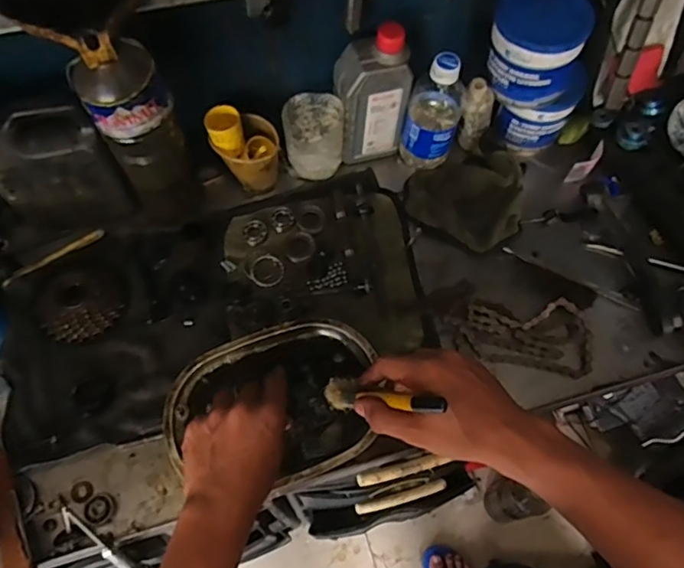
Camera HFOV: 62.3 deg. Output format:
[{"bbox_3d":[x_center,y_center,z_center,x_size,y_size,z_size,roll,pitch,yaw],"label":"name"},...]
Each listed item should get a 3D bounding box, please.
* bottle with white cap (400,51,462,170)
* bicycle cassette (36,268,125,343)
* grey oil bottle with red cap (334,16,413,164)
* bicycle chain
[{"bbox_3d":[0.109,-0.207,0.676,0.064,0.152,0.060,14,64,7],"label":"bottle with white cap"},{"bbox_3d":[-0.297,0.015,0.626,0.086,0.043,0.085,0,63,0],"label":"bicycle cassette"},{"bbox_3d":[0.034,-0.224,0.671,0.078,0.169,0.052,-15,64,-8],"label":"grey oil bottle with red cap"},{"bbox_3d":[0.199,0.053,0.629,0.149,0.019,0.078,10,63,5],"label":"bicycle chain"}]

